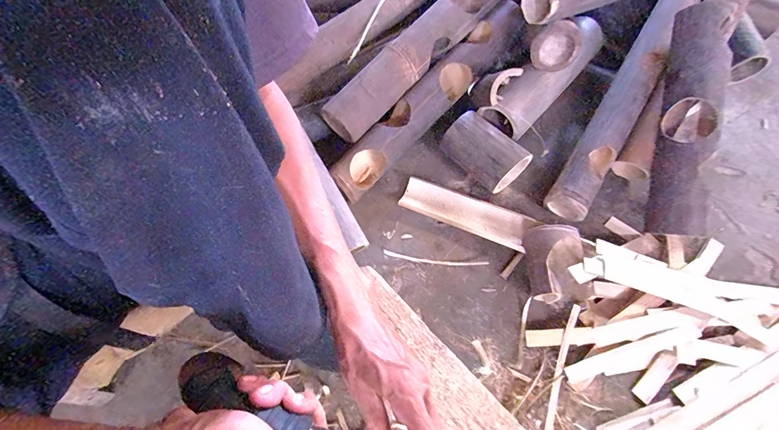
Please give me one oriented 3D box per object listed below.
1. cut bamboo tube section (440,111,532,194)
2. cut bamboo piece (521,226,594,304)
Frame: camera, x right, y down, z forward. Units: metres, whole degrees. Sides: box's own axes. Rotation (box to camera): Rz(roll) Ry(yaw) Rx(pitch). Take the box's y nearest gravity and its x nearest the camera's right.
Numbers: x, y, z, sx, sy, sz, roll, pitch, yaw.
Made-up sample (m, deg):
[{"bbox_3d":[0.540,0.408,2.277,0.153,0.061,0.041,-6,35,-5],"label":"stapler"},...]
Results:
[{"bbox_3d":[0.153,-0.100,0.603,0.072,0.069,0.129,-41,68,-17],"label":"cut bamboo tube section"},{"bbox_3d":[0.238,0.068,0.513,0.082,0.060,0.101,-3,63,2],"label":"cut bamboo piece"}]

